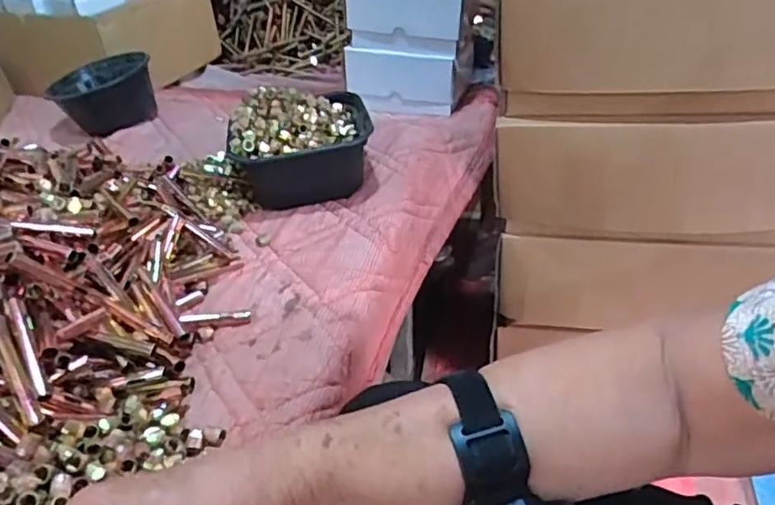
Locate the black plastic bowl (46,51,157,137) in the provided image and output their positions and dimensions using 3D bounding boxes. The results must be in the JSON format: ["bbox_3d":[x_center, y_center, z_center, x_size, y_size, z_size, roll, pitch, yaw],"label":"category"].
[{"bbox_3d":[-0.446,-0.250,0.940,0.150,0.084,0.121,-14,36,-16],"label":"black plastic bowl"}]

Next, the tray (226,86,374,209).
[{"bbox_3d":[-0.105,-0.131,0.724,0.165,0.100,0.138,-8,35,-8],"label":"tray"}]

